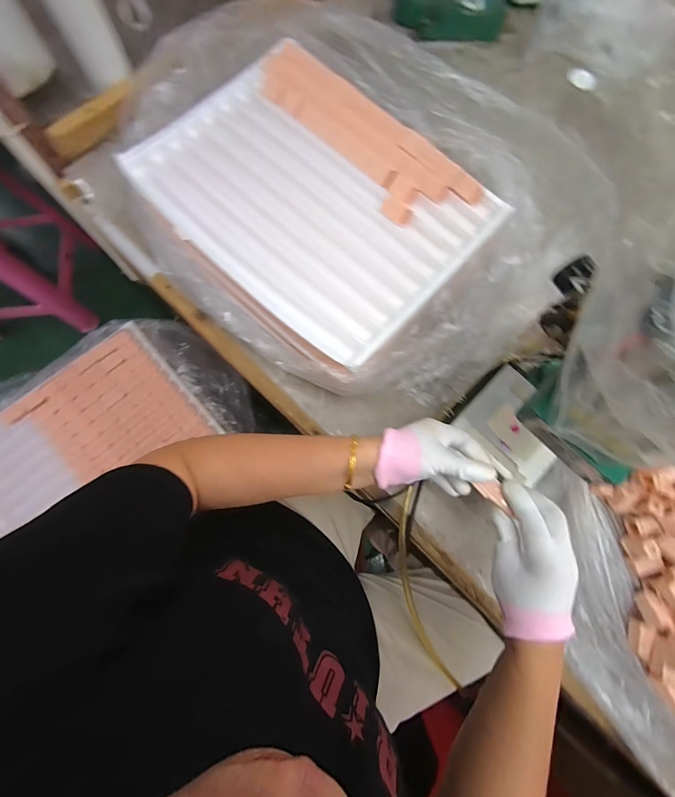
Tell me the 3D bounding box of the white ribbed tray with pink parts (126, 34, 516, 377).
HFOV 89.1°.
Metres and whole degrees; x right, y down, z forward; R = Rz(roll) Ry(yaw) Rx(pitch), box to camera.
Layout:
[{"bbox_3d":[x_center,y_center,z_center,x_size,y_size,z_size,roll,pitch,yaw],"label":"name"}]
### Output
[{"bbox_3d":[-0.034,-0.256,0.423,0.395,0.022,0.295,41,80,7],"label":"white ribbed tray with pink parts"}]

